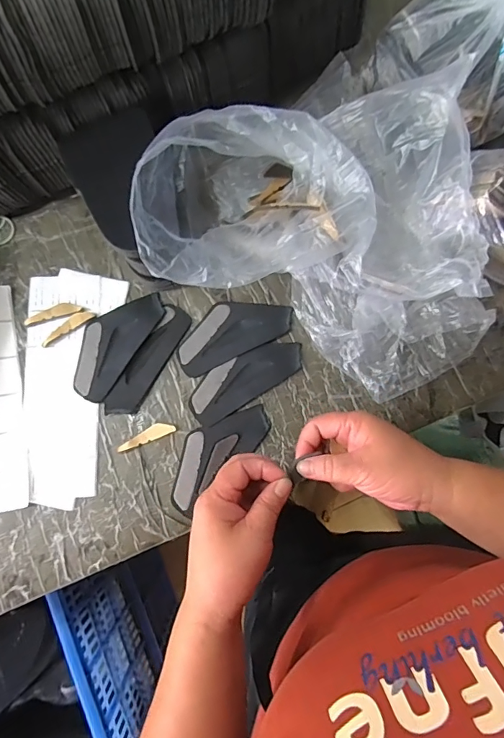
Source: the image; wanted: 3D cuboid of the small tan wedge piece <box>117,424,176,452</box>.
[{"bbox_3d":[-0.119,0.076,0.485,0.065,0.009,0.016,-21,84,-4],"label":"small tan wedge piece"}]

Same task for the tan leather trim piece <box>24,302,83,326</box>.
[{"bbox_3d":[-0.230,-0.065,0.496,0.064,0.008,0.015,-15,83,-3],"label":"tan leather trim piece"}]

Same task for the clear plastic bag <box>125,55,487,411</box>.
[{"bbox_3d":[0.069,-0.120,0.461,0.344,0.114,0.305,-11,82,-2],"label":"clear plastic bag"}]

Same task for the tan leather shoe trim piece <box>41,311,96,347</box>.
[{"bbox_3d":[-0.214,-0.048,0.494,0.066,0.005,0.014,-35,85,-5],"label":"tan leather shoe trim piece"}]

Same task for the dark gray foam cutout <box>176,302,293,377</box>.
[{"bbox_3d":[-0.024,-0.047,0.504,0.138,0.005,0.063,-25,84,-4],"label":"dark gray foam cutout"}]

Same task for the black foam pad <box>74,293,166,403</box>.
[{"bbox_3d":[-0.161,-0.033,0.496,0.063,0.008,0.138,32,83,3],"label":"black foam pad"}]

